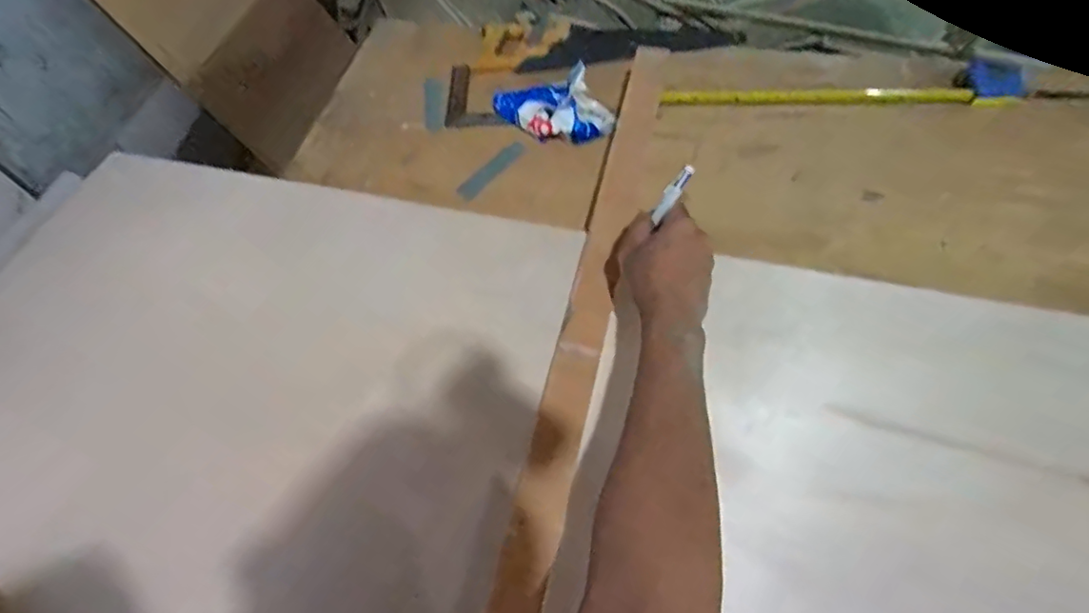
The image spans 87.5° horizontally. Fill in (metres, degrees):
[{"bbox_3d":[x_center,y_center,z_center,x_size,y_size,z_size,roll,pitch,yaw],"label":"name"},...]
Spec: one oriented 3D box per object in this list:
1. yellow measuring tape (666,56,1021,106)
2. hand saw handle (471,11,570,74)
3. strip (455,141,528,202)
[{"bbox_3d":[0.394,-0.294,0.772,0.453,0.037,0.066,1,58,5],"label":"yellow measuring tape"},{"bbox_3d":[-0.042,-0.410,0.875,0.171,0.025,0.085,-32,61,-15],"label":"hand saw handle"},{"bbox_3d":[-0.070,-0.182,0.760,0.104,0.004,0.023,-42,93,-3],"label":"strip"}]

